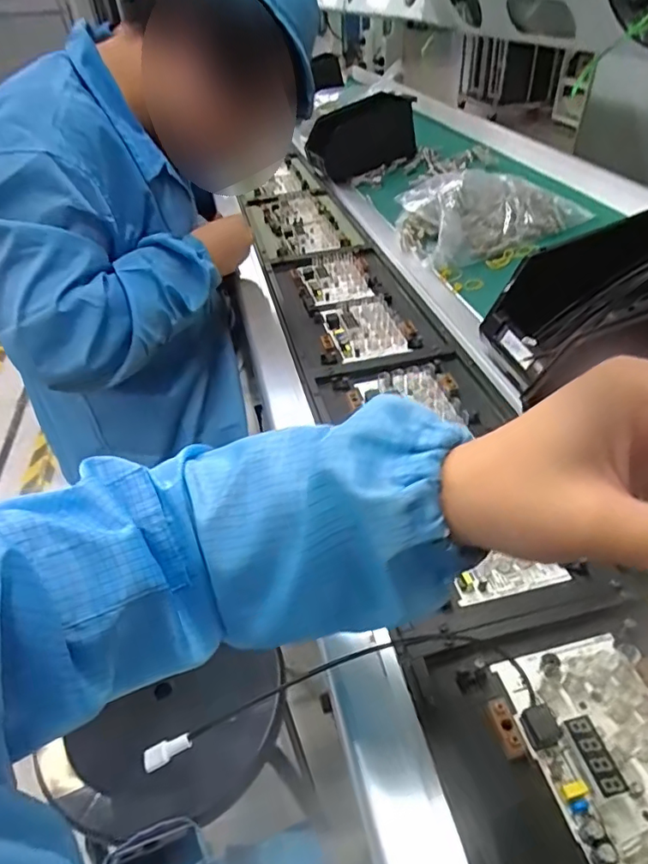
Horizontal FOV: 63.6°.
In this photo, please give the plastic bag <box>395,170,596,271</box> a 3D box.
[{"bbox_3d":[0.269,-0.354,0.842,0.284,0.089,0.199,-5,42,3],"label":"plastic bag"}]

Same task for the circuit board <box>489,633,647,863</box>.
[{"bbox_3d":[0.171,0.186,0.304,0.087,0.019,0.134,-12,42,-6],"label":"circuit board"}]

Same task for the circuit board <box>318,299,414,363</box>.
[{"bbox_3d":[0.052,-0.141,0.699,0.083,0.015,0.141,-13,42,-6],"label":"circuit board"}]

